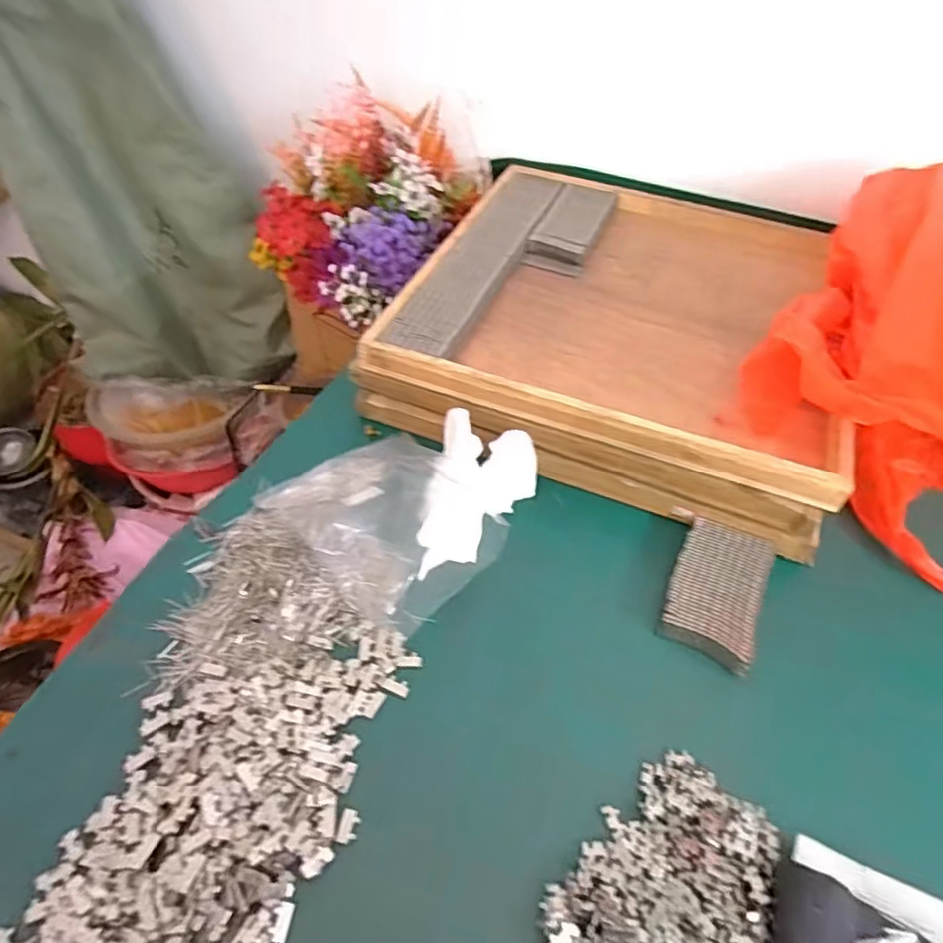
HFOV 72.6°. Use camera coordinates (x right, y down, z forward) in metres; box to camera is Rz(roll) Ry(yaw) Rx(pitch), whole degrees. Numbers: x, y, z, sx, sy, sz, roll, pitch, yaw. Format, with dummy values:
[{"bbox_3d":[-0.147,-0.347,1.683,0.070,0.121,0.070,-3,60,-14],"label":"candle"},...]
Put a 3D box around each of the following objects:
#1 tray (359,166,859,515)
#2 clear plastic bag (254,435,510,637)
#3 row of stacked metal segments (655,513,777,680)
[{"bbox_3d":[0.153,-0.173,0.622,0.381,0.029,0.391,18,48,11],"label":"tray"},{"bbox_3d":[-0.059,0.028,0.504,0.169,0.033,0.137,38,57,26],"label":"clear plastic bag"},{"bbox_3d":[0.186,0.088,0.484,0.065,0.016,0.113,23,52,15],"label":"row of stacked metal segments"}]

